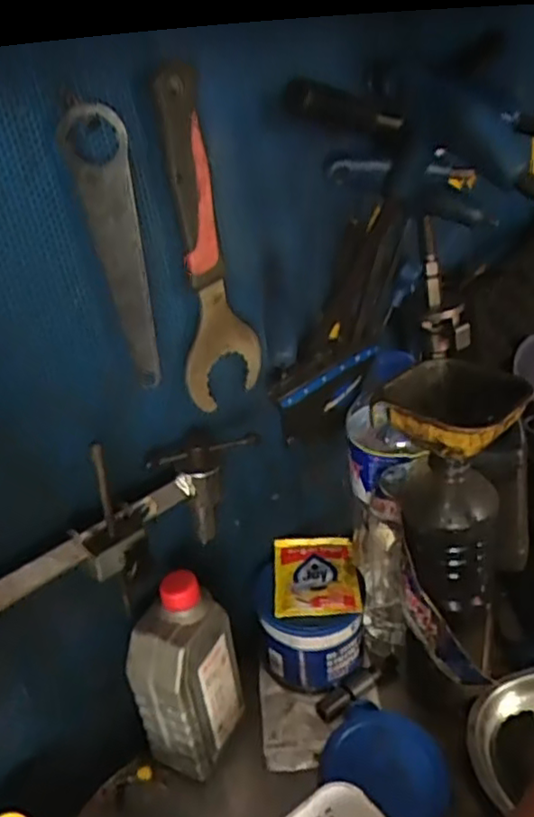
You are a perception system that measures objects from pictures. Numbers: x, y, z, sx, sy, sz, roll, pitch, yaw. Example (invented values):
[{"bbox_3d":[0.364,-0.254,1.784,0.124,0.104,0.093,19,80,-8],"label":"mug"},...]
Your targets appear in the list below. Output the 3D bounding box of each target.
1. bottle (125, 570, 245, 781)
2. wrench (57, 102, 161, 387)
[{"bbox_3d":[-0.069,0.219,0.554,0.058,0.167,0.076,7,34,26],"label":"bottle"},{"bbox_3d":[-0.100,-0.099,0.432,0.039,0.180,0.010,-5,29,-3],"label":"wrench"}]

